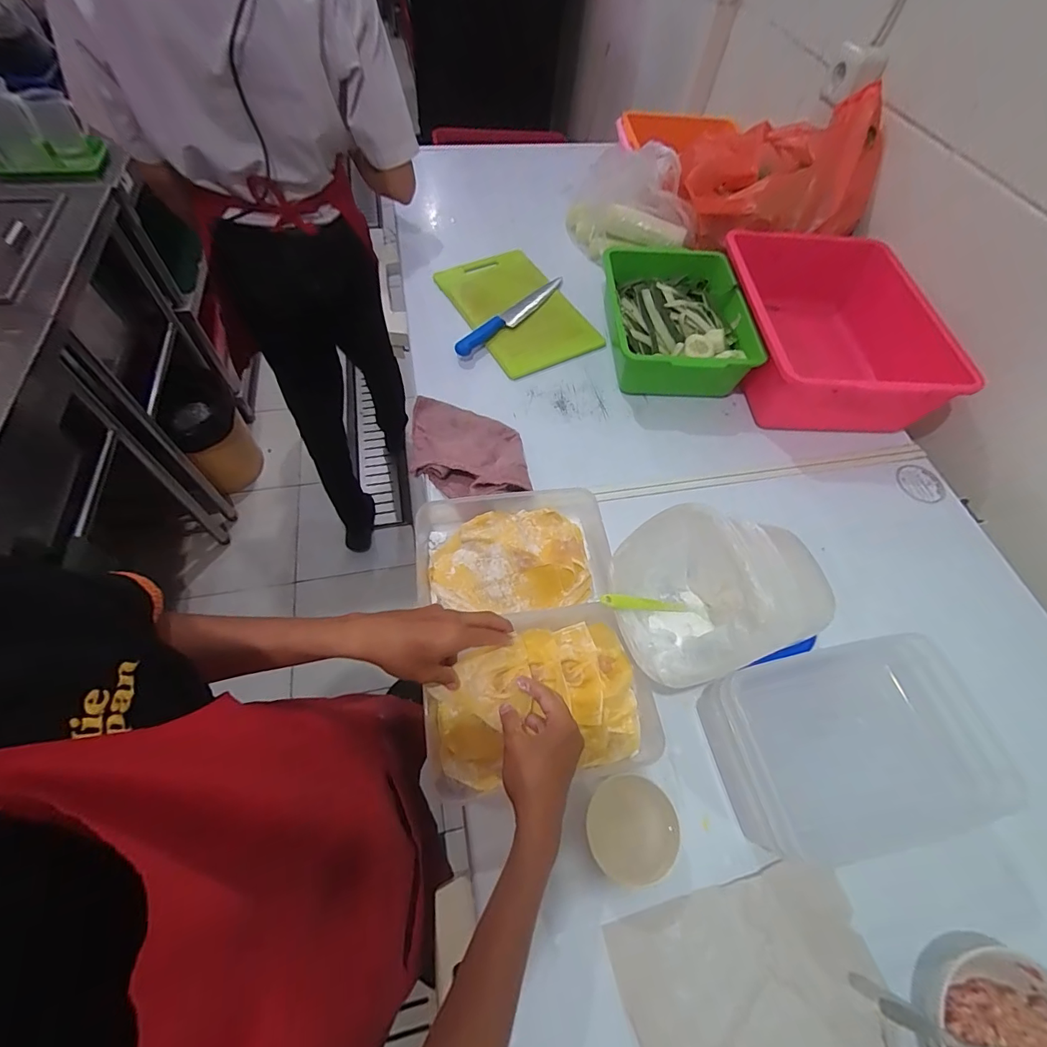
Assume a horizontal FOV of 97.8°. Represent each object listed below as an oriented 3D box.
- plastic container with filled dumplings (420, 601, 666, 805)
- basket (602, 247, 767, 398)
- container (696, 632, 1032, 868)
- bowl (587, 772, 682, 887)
[{"bbox_3d":[0.017,0.190,0.503,0.252,0.063,0.167,-8,61,-8],"label":"plastic container with filled dumplings"},{"bbox_3d":[0.261,-0.345,0.801,0.223,0.108,0.285,0,60,-4],"label":"basket"},{"bbox_3d":[0.334,0.229,0.477,0.240,0.102,0.178,-12,62,-11],"label":"container"},{"bbox_3d":[0.106,0.303,0.456,0.081,0.047,0.088,2,60,-3],"label":"bowl"}]

